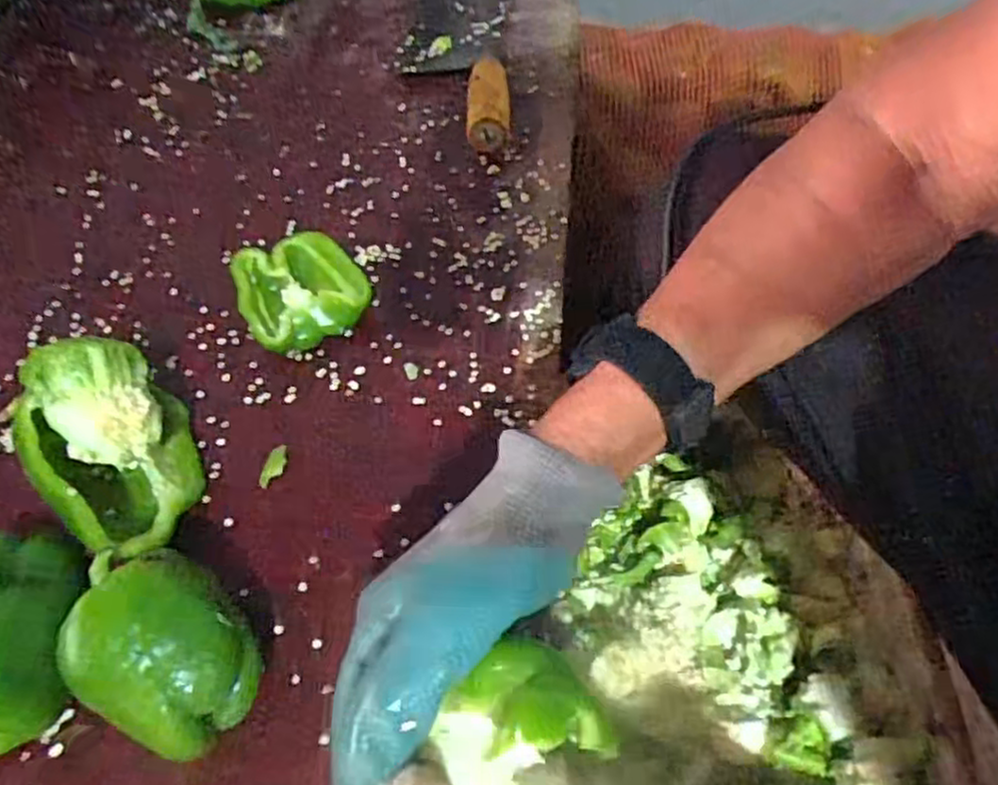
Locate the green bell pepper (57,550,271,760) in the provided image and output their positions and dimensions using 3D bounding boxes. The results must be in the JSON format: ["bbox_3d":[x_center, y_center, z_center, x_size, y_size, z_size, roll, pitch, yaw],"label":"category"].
[{"bbox_3d":[-0.146,0.116,0.331,0.079,0.062,0.066,22,61,18],"label":"green bell pepper"}]

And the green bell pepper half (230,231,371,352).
[{"bbox_3d":[-0.124,-0.064,0.467,0.077,0.031,0.071,-2,57,3],"label":"green bell pepper half"}]

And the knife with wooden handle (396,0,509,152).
[{"bbox_3d":[-0.035,-0.277,0.591,0.085,0.038,0.231,-1,57,4],"label":"knife with wooden handle"}]

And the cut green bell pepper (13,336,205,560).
[{"bbox_3d":[-0.201,0.031,0.386,0.070,0.075,0.096,-31,60,-15],"label":"cut green bell pepper"}]

